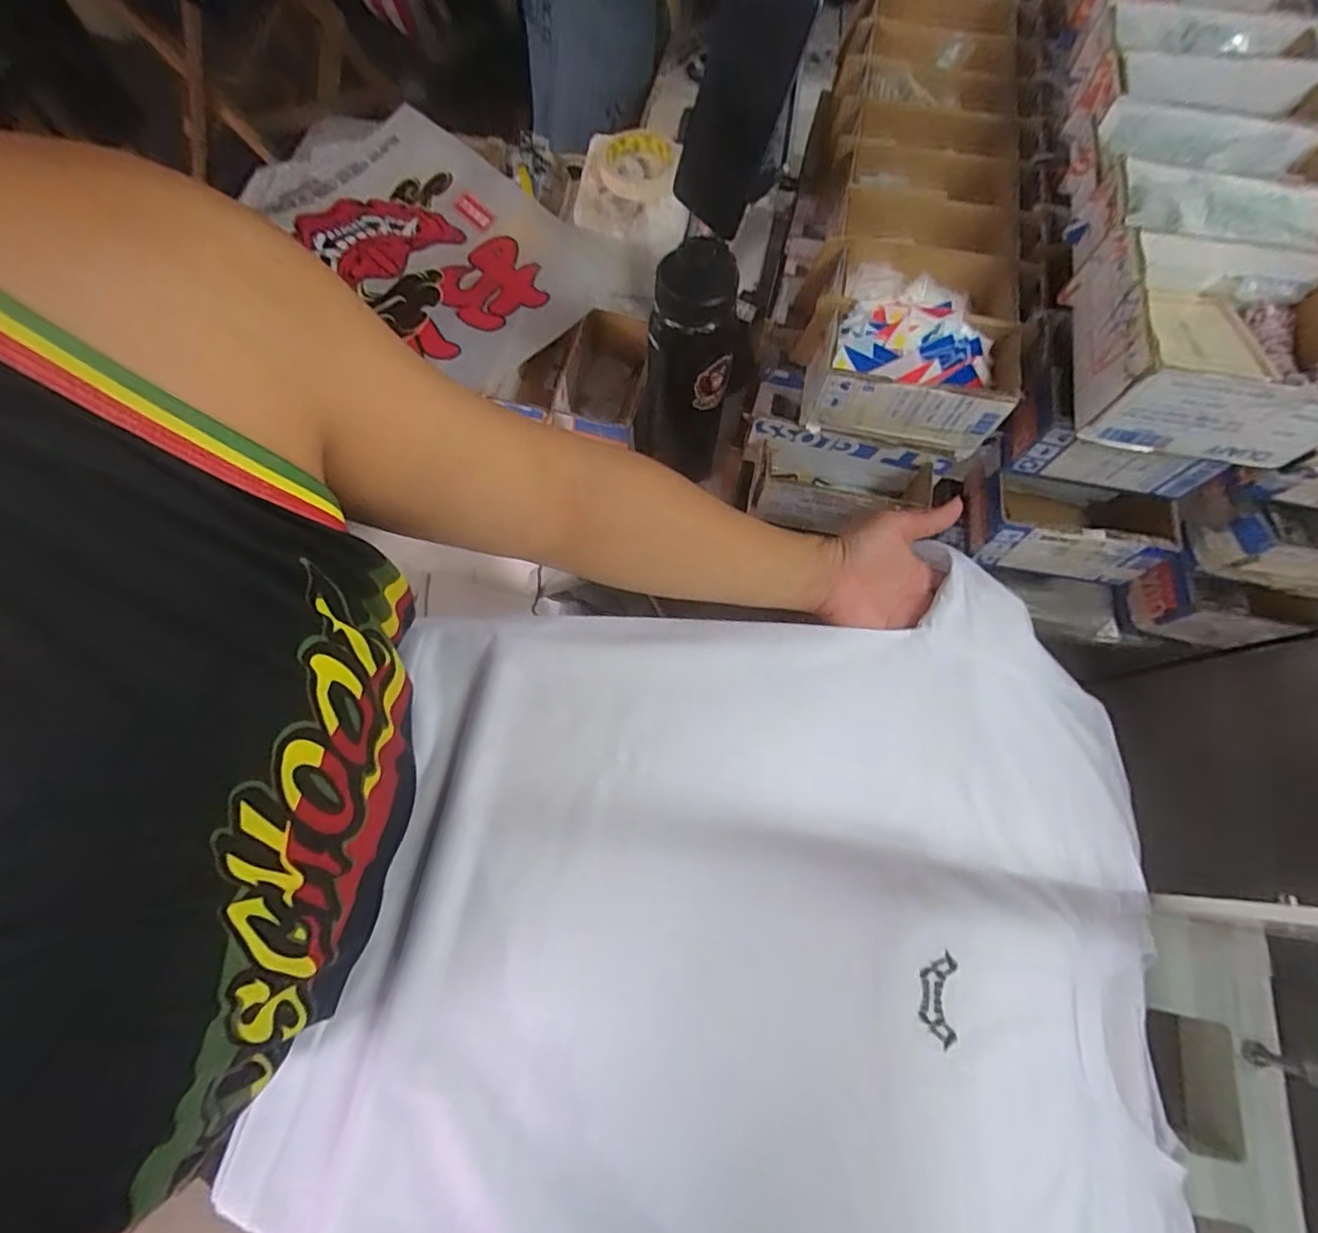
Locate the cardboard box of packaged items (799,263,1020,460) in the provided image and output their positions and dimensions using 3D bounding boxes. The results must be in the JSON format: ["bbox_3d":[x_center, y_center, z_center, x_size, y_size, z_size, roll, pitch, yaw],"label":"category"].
[{"bbox_3d":[0.212,-0.206,0.514,0.164,0.080,0.090,13,70,3],"label":"cardboard box of packaged items"}]

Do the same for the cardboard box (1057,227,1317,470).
[{"bbox_3d":[0.400,-0.196,0.443,0.169,0.077,0.149,11,70,2],"label":"cardboard box"}]

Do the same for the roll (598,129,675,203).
[{"bbox_3d":[-0.028,-0.531,0.721,0.084,0.025,0.095,5,70,0],"label":"roll"}]

